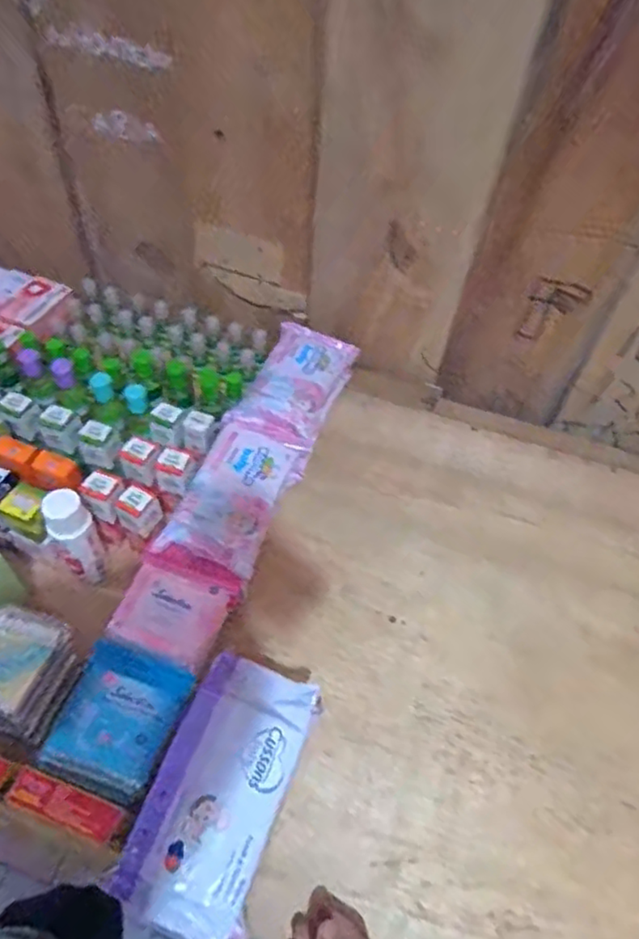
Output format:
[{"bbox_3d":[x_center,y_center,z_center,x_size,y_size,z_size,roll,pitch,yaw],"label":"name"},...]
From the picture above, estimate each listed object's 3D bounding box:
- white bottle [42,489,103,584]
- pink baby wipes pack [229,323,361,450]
[{"bbox_3d":[-0.243,0.066,0.616,0.040,0.127,0.039,2,53,-2],"label":"white bottle"},{"bbox_3d":[-0.030,-0.107,0.789,0.102,0.039,0.199,18,54,10],"label":"pink baby wipes pack"}]

